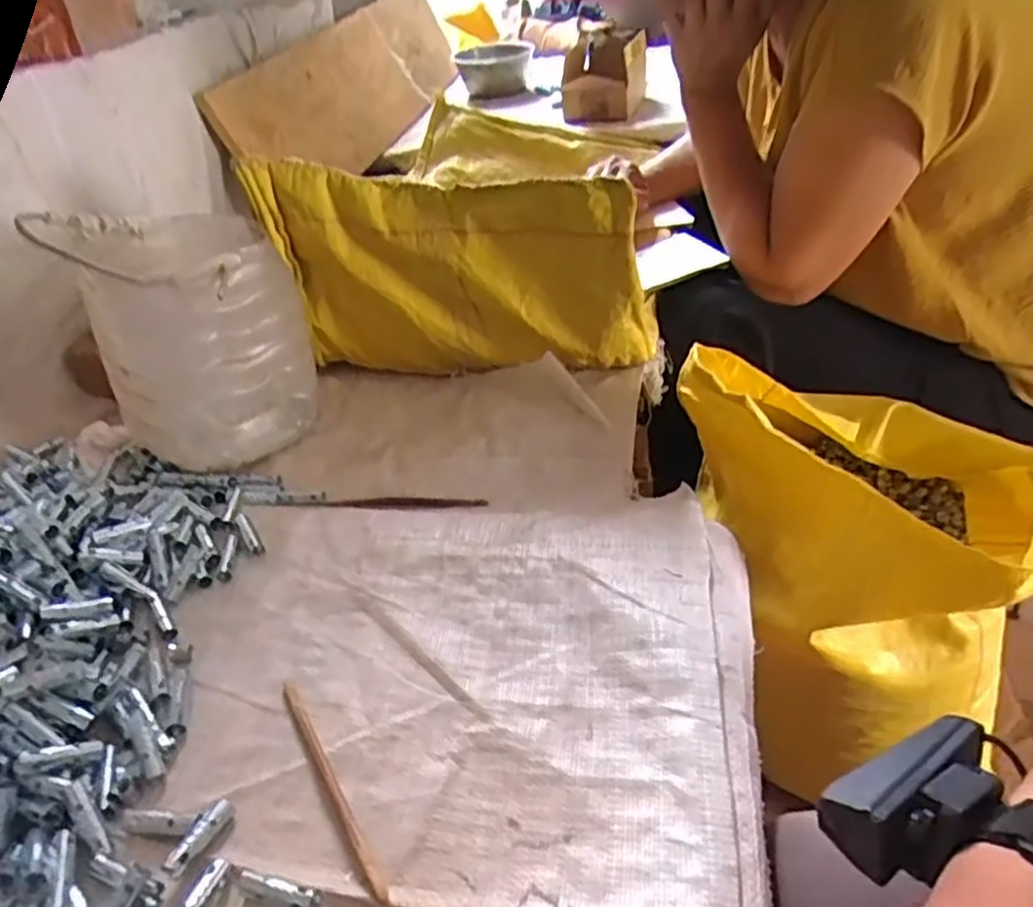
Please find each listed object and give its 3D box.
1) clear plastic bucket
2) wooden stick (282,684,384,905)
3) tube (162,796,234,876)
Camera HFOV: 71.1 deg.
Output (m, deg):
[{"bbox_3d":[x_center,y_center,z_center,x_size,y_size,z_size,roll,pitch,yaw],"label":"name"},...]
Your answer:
[{"bbox_3d":[-0.262,-0.099,0.609,0.150,0.178,0.155,-4,37,3],"label":"clear plastic bucket"},{"bbox_3d":[-0.099,0.169,0.380,0.009,0.007,0.142,-24,41,-22],"label":"wooden stick"},{"bbox_3d":[-0.157,0.190,0.359,0.008,0.011,0.037,16,43,27],"label":"tube"}]

